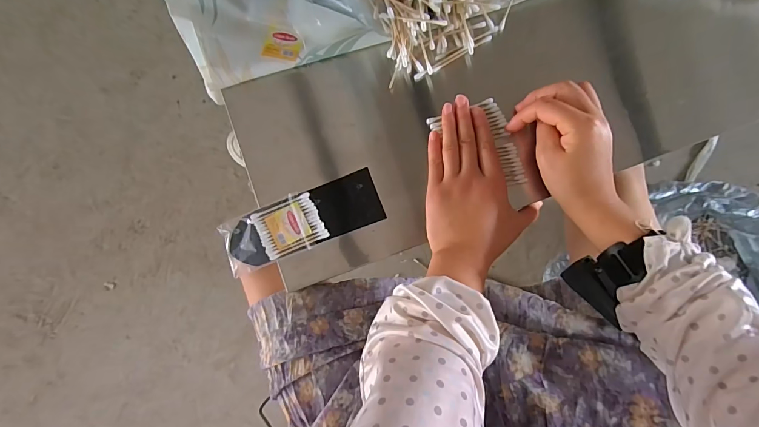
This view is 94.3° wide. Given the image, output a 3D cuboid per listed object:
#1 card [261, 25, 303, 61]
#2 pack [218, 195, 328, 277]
[{"bbox_3d":[-0.108,-0.192,0.400,0.044,0.007,0.034,19,95,8],"label":"card"},{"bbox_3d":[-0.121,0.021,0.393,0.114,0.007,0.061,-22,84,5],"label":"pack"}]

